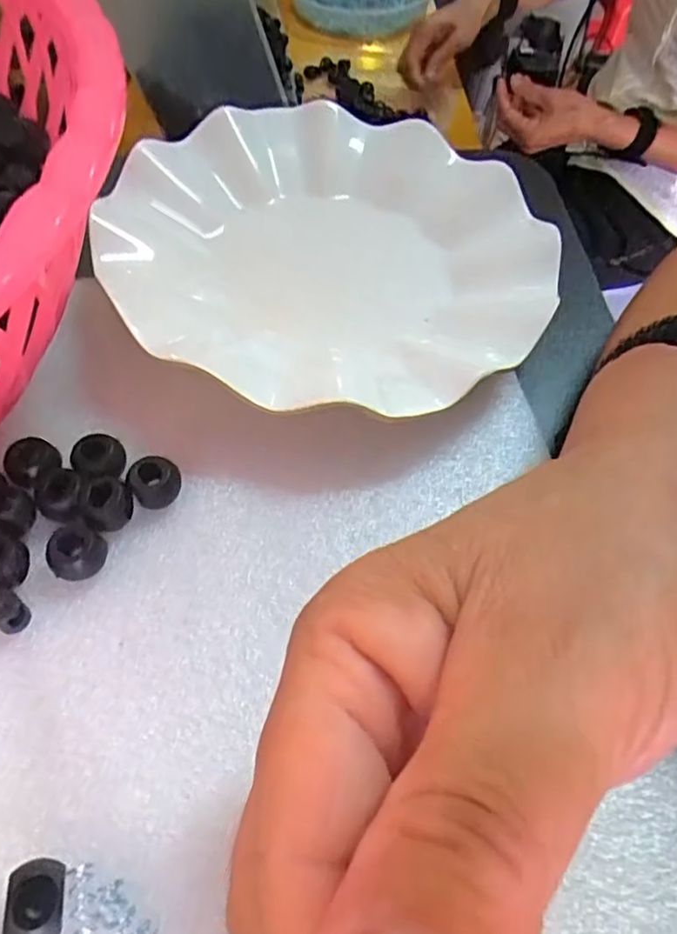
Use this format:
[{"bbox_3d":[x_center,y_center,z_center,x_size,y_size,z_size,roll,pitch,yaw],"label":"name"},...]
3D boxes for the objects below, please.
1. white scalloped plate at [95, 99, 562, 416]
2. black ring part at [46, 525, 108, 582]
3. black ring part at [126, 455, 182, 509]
[{"bbox_3d":[0.003,-0.110,0.291,0.181,0.029,0.181,1,58,-2],"label":"white scalloped plate"},{"bbox_3d":[-0.083,0.028,0.205,0.017,0.012,0.015,-39,67,-23],"label":"black ring part"},{"bbox_3d":[-0.062,0.006,0.218,0.017,0.015,0.016,1,58,-2],"label":"black ring part"}]

